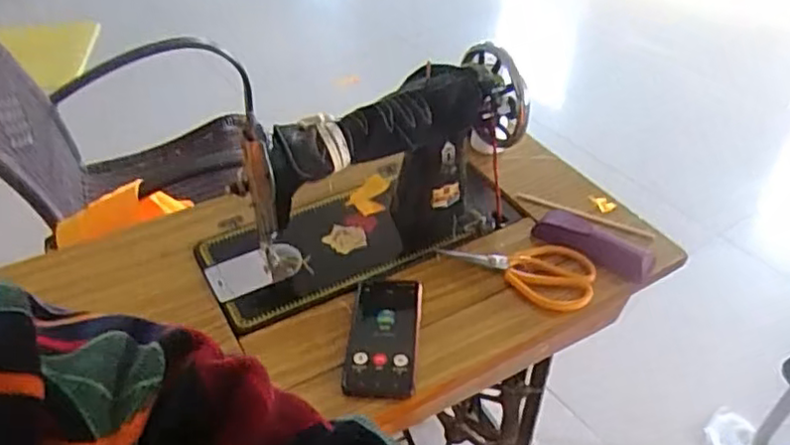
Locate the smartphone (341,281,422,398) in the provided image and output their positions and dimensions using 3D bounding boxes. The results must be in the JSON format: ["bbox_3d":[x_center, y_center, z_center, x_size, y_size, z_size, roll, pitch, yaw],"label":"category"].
[{"bbox_3d":[-0.013,0.125,0.741,0.076,0.015,0.160,3,41,4],"label":"smartphone"}]

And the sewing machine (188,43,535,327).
[{"bbox_3d":[-0.028,-0.065,0.814,0.419,0.197,0.154,-17,44,-18],"label":"sewing machine"}]

